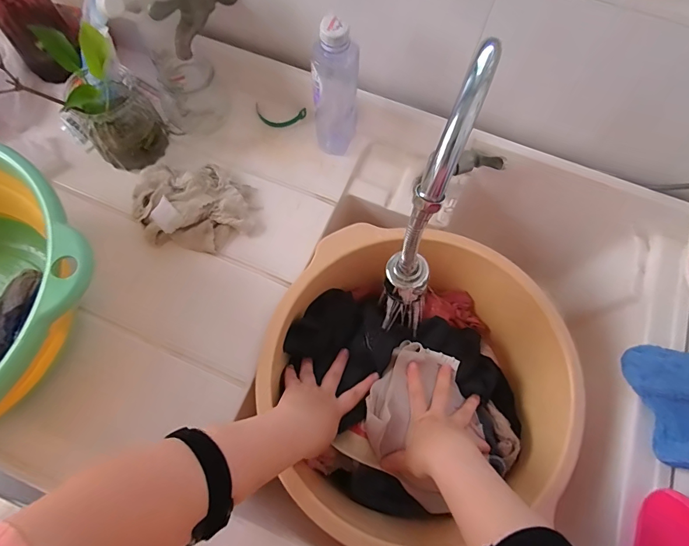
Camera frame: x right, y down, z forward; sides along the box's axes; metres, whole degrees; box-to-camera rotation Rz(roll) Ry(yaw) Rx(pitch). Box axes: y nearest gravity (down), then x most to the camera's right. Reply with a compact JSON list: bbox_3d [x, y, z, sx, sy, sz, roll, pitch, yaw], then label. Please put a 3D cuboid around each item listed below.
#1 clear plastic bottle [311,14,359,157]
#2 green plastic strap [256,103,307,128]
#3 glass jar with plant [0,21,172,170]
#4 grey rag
[{"bbox_3d":[-0.013,-0.227,0.506,0.057,0.181,0.049,10,71,2],"label":"clear plastic bottle"},{"bbox_3d":[-0.097,-0.238,0.600,0.076,0.013,0.032,4,70,0],"label":"green plastic strap"},{"bbox_3d":[-0.314,-0.218,0.490,0.123,0.176,0.091,-10,71,-5],"label":"glass jar with plant"},{"bbox_3d":[-0.198,-0.092,0.525,0.162,0.046,0.126,-4,71,-3],"label":"grey rag"}]

